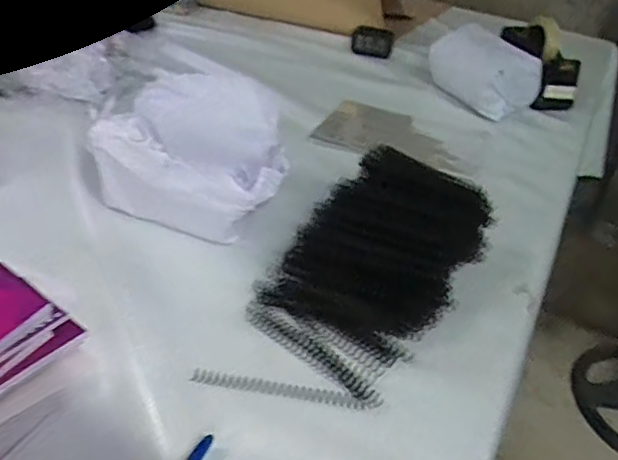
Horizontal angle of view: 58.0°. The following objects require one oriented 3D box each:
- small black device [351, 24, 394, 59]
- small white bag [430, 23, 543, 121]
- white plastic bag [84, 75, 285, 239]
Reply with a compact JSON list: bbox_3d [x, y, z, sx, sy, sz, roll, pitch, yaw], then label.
[{"bbox_3d":[0.134,-0.402,1.192,0.097,0.064,0.032,22,40,23],"label":"small black device"},{"bbox_3d":[0.321,-0.301,1.009,0.128,0.136,0.177,-13,39,-21],"label":"small white bag"},{"bbox_3d":[-0.133,-0.089,0.683,0.212,0.120,0.220,6,36,3],"label":"white plastic bag"}]

